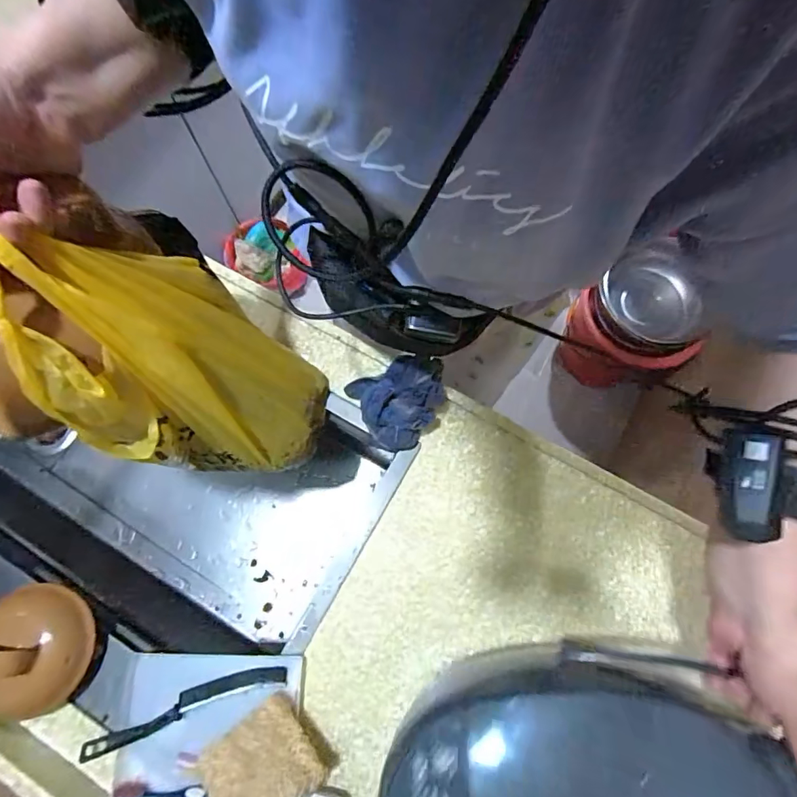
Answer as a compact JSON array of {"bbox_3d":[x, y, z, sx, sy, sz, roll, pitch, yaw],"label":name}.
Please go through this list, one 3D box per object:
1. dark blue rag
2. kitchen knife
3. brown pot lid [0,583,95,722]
[{"bbox_3d":[0.007,0.003,0.589,0.115,0.052,0.105,-27,74,-8],"label":"dark blue rag"},{"bbox_3d":[-0.234,0.339,0.501,0.218,0.018,0.027,-18,73,-5],"label":"kitchen knife"},{"bbox_3d":[-0.400,0.276,0.489,0.112,0.079,0.130,0,72,0],"label":"brown pot lid"}]

